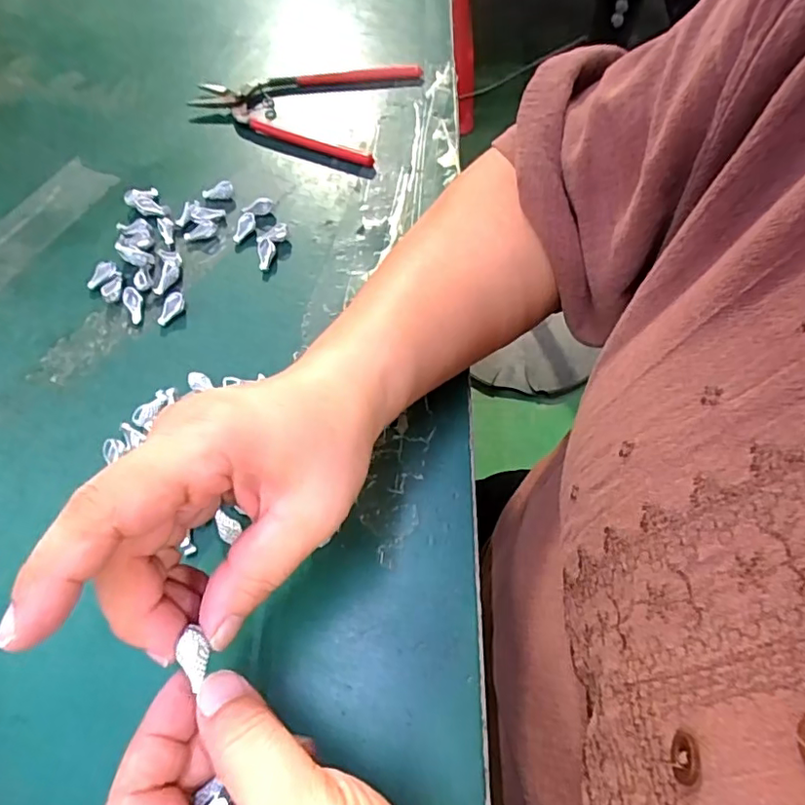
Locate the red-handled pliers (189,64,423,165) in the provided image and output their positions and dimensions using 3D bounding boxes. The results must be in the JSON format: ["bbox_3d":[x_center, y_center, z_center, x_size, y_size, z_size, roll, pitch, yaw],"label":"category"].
[{"bbox_3d":[-0.075,-0.232,0.423,0.146,0.012,0.113,16,63,9],"label":"red-handled pliers"}]

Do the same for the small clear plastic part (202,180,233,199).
[{"bbox_3d":[-0.123,-0.141,0.373,0.022,0.011,0.009,-6,61,13],"label":"small clear plastic part"}]

